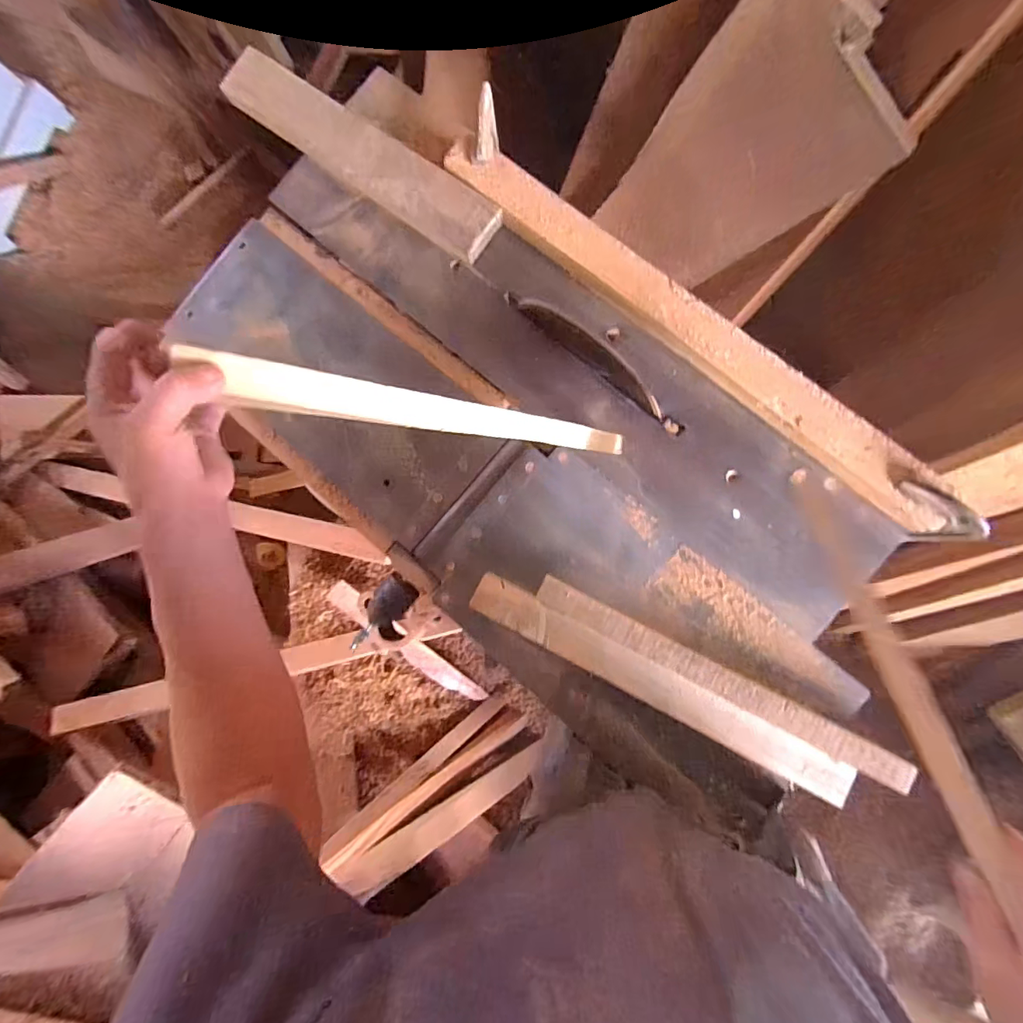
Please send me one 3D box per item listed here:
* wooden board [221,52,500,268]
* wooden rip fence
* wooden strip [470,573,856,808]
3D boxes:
[{"bbox_3d":[-0.202,-0.472,0.647,0.421,0.036,0.069,36,92,8],"label":"wooden board"},{"bbox_3d":[0.208,-0.213,0.586,0.734,0.045,0.056,42,93,8],"label":"wooden rip fence"},{"bbox_3d":[0.159,0.194,0.561,0.447,0.017,0.045,27,90,9],"label":"wooden strip"}]

